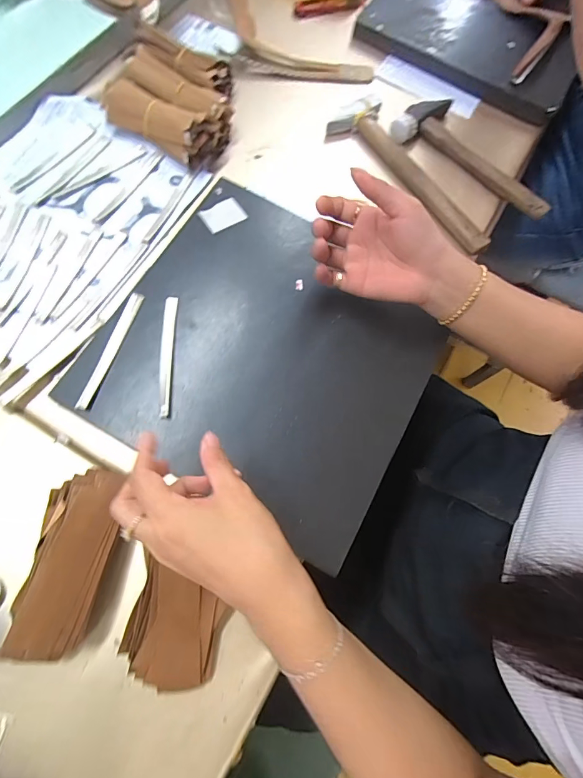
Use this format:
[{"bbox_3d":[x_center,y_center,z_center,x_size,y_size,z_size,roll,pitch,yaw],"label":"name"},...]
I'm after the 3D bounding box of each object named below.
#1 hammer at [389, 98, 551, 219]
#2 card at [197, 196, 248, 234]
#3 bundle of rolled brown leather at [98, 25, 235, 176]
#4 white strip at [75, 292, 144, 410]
[{"bbox_3d":[0.236,-0.298,0.492,0.213,0.029,0.086,35,73,7],"label":"hammer"},{"bbox_3d":[-0.074,-0.189,0.426,0.044,0.004,0.032,-30,81,-12],"label":"card"},{"bbox_3d":[-0.140,-0.350,0.469,0.149,0.047,0.151,22,72,2],"label":"bundle of rolled brown leather"},{"bbox_3d":[-0.171,-0.038,0.373,0.013,0.009,0.123,19,72,1],"label":"white strip"}]

